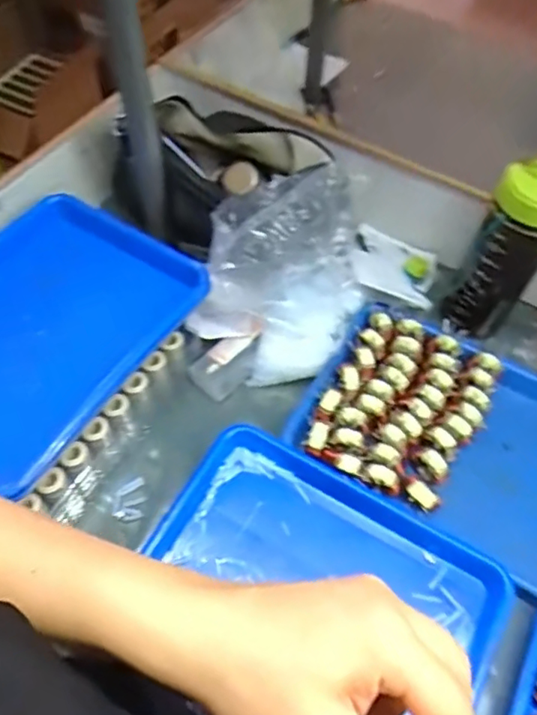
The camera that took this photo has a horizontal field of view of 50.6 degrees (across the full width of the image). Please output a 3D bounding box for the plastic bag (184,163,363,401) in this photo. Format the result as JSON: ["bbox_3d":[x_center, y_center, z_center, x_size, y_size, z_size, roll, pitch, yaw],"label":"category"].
[{"bbox_3d":[0.015,-0.091,0.659,0.228,0.181,0.172,-10,59,-9],"label":"plastic bag"}]

